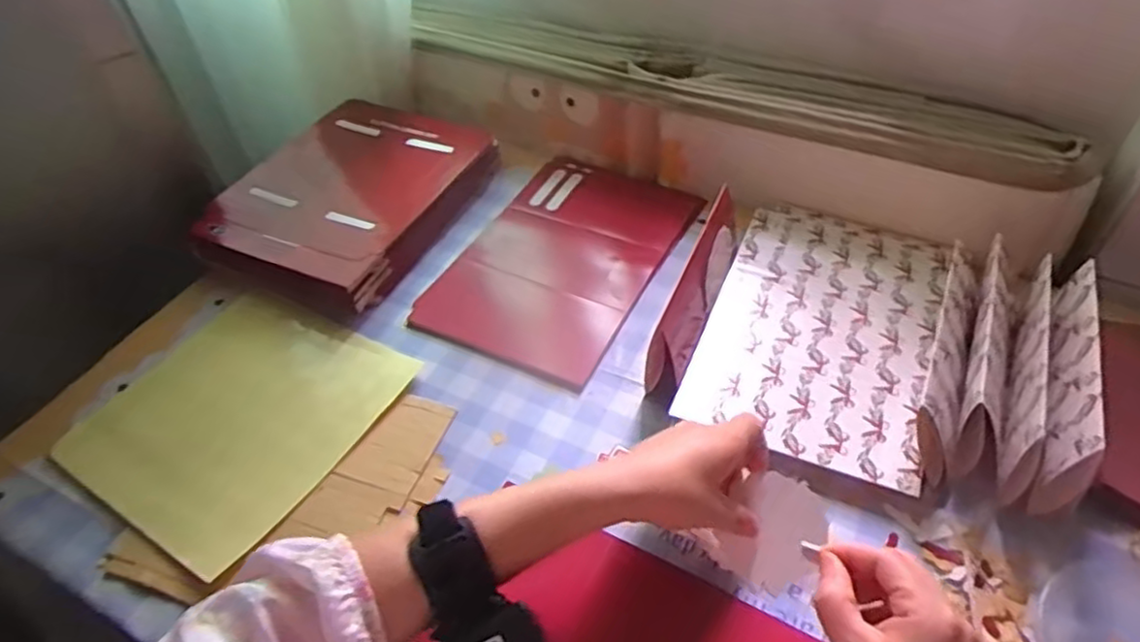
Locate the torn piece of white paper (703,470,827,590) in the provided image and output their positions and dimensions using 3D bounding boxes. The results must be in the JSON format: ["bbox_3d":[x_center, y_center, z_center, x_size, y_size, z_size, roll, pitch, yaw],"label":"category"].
[{"bbox_3d":[0.130,0.136,0.449,0.057,0.004,0.072,38,94,11],"label":"torn piece of white paper"}]

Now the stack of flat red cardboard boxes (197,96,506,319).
[{"bbox_3d":[-0.230,-0.126,0.721,0.221,0.062,0.253,17,51,19],"label":"stack of flat red cardboard boxes"}]

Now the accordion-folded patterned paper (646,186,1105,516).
[{"bbox_3d":[0.236,-0.007,0.542,0.278,0.074,0.268,17,51,19],"label":"accordion-folded patterned paper"}]

